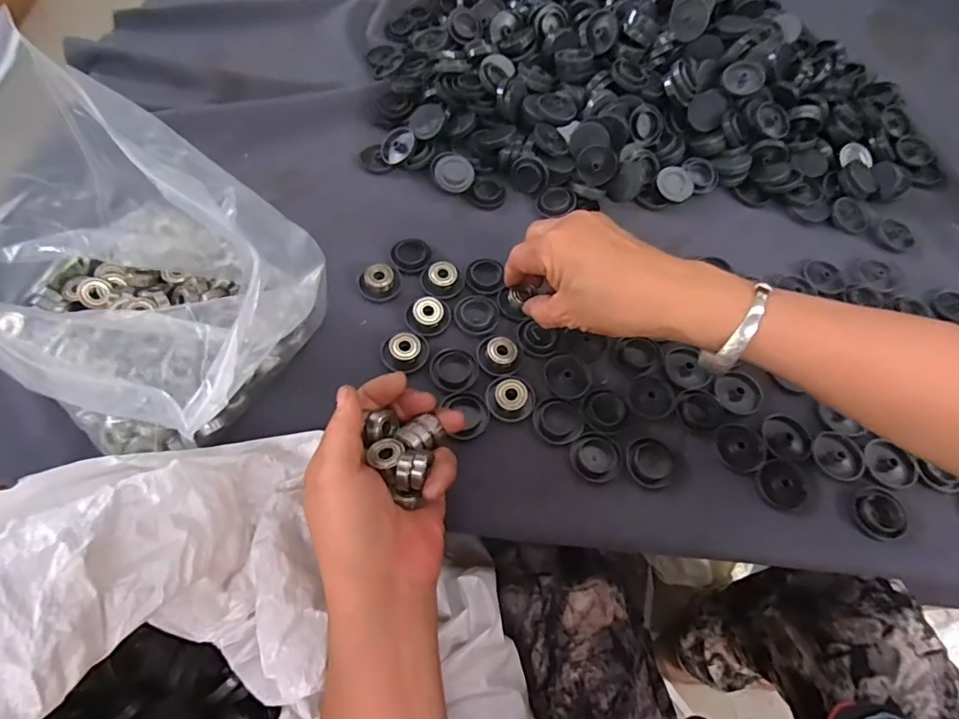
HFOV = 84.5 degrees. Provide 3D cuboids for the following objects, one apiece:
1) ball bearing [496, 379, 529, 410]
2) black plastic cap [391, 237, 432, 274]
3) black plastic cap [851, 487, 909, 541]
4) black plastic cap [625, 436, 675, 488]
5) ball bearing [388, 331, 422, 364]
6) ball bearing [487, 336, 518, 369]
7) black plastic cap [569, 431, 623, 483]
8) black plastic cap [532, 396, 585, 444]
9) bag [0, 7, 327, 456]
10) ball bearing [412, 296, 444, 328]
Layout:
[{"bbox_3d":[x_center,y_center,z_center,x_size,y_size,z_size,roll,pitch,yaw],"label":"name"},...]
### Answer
[{"bbox_3d":[0.022,0.024,0.362,0.021,0.010,0.023,1,63,-3],"label":"ball bearing"},{"bbox_3d":[-0.054,-0.083,0.421,0.029,0.008,0.033,36,66,14],"label":"black plastic cap"},{"bbox_3d":[0.259,0.098,0.339,0.034,0.008,0.033,1,63,-3],"label":"black plastic cap"},{"bbox_3d":[0.114,0.068,0.347,0.032,0.008,0.032,1,63,-3],"label":"black plastic cap"},{"bbox_3d":[-0.052,-0.009,0.373,0.022,0.009,0.019,-13,64,-10],"label":"ball bearing"},{"bbox_3d":[0.016,-0.006,0.378,0.022,0.009,0.021,1,63,-3],"label":"ball bearing"},{"bbox_3d":[0.077,0.064,0.347,0.033,0.006,0.031,1,63,-3],"label":"black plastic cap"},{"bbox_3d":[0.054,0.041,0.357,0.033,0.009,0.032,1,63,-3],"label":"black plastic cap"},{"bbox_3d":[-0.222,-0.054,0.302,0.209,0.164,0.149,23,64,8],"label":"bag"},{"bbox_3d":[-0.038,-0.035,0.389,0.022,0.012,0.019,-4,63,-6],"label":"ball bearing"}]

